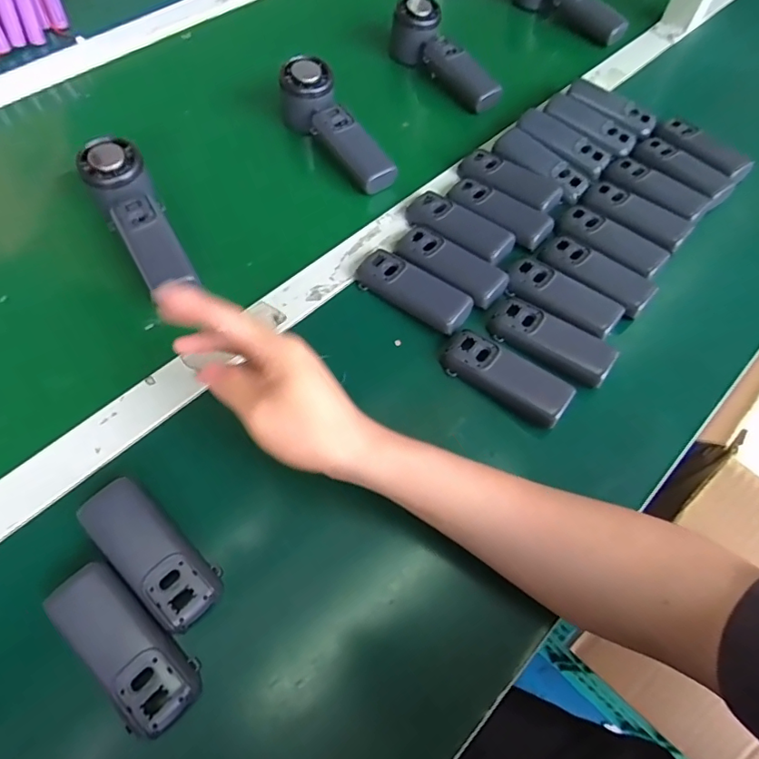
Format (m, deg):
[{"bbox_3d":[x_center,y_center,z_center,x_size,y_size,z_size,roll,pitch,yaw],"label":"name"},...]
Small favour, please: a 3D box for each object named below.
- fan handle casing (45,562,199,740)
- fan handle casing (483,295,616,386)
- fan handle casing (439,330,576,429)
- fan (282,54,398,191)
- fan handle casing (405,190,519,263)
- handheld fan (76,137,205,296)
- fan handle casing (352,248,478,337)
[{"bbox_3d":[-0.155,0.162,0.314,0.042,0.021,0.106,-39,71,-21],"label":"fan handle casing"},{"bbox_3d":[0.144,-0.034,0.434,0.104,0.016,0.040,36,66,14],"label":"fan handle casing"},{"bbox_3d":[0.101,-0.004,0.417,0.106,0.016,0.037,33,65,13],"label":"fan handle casing"},{"bbox_3d":[-0.041,-0.259,0.527,0.056,0.055,0.153,-31,68,-18],"label":"fan"},{"bbox_3d":[0.074,-0.145,0.493,0.108,0.019,0.043,38,66,15],"label":"fan handle casing"},{"bbox_3d":[-0.212,-0.144,0.452,0.051,0.030,0.147,-29,81,-17],"label":"handheld fan"},{"bbox_3d":[0.029,-0.079,0.455,0.106,0.016,0.039,32,65,13],"label":"fan handle casing"}]

